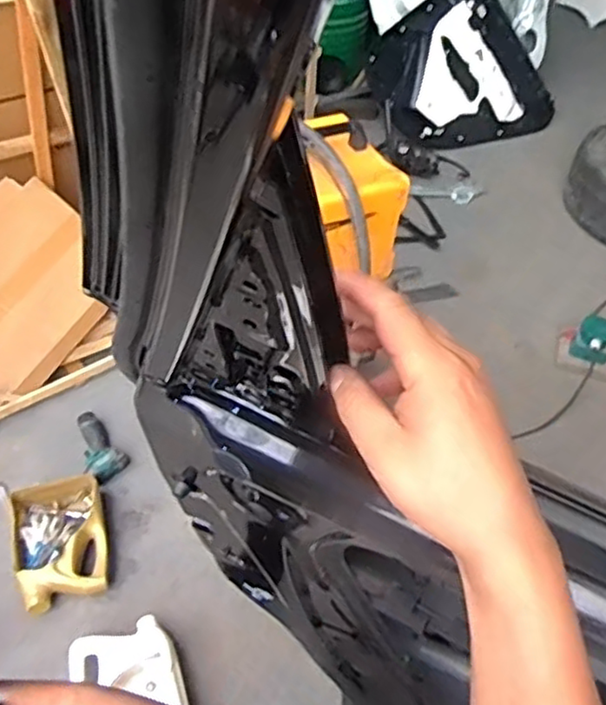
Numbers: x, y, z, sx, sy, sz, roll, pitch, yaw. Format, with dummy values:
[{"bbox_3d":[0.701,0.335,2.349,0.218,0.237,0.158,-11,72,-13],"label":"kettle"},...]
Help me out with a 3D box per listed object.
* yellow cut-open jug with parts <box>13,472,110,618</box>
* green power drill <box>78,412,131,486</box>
[{"bbox_3d":[-0.575,0.437,1.576,0.199,0.091,0.308,-13,49,-17],"label":"yellow cut-open jug with parts"},{"bbox_3d":[-0.554,0.250,1.763,0.116,0.047,0.221,-30,56,-29],"label":"green power drill"}]

